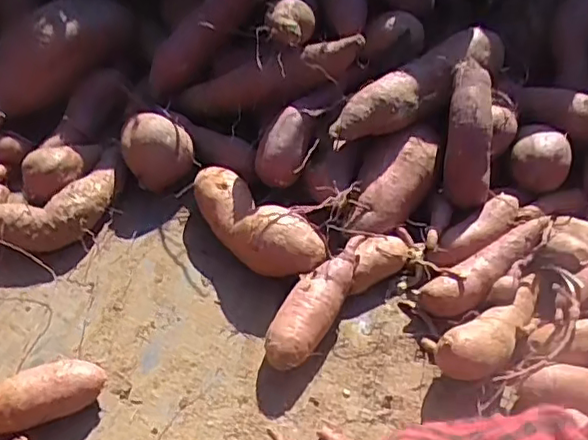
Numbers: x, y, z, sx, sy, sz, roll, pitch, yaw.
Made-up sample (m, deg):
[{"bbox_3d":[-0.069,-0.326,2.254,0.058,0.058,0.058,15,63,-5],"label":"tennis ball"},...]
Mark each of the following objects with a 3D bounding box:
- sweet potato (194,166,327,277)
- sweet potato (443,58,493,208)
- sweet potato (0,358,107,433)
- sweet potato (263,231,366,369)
[{"bbox_3d":[-0.038,0.006,0.542,0.144,0.064,0.052,36,54,27],"label":"sweet potato"},{"bbox_3d":[0.166,-0.081,0.555,0.050,0.135,0.042,0,8,-3],"label":"sweet potato"},{"bbox_3d":[-0.196,0.131,0.428,0.115,0.038,0.038,-12,48,-14],"label":"sweet potato"},{"bbox_3d":[0.021,0.070,0.497,0.040,0.051,0.131,27,51,21],"label":"sweet potato"}]

